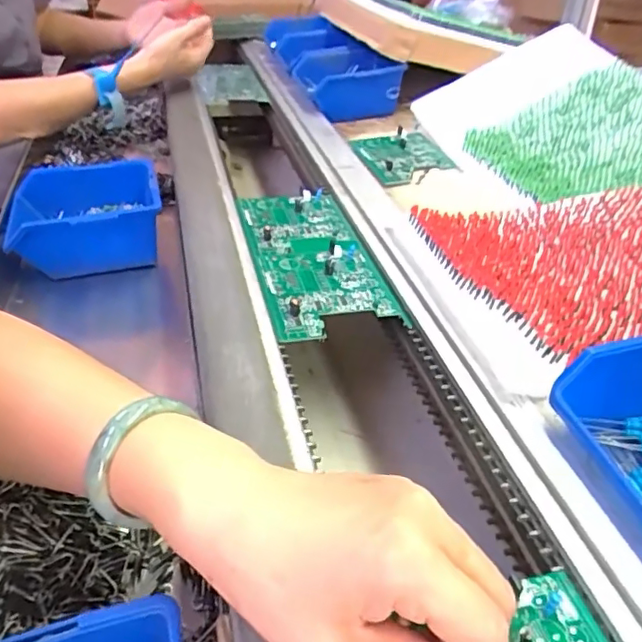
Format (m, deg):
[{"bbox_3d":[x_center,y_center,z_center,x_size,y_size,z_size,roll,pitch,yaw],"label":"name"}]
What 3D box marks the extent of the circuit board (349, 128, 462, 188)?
[{"bbox_3d":[0.094,-0.188,0.661,0.094,0.018,0.101,-13,39,-19],"label":"circuit board"}]

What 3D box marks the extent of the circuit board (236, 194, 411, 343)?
[{"bbox_3d":[-0.009,-0.055,0.478,0.092,0.012,0.207,-8,38,-13],"label":"circuit board"}]

